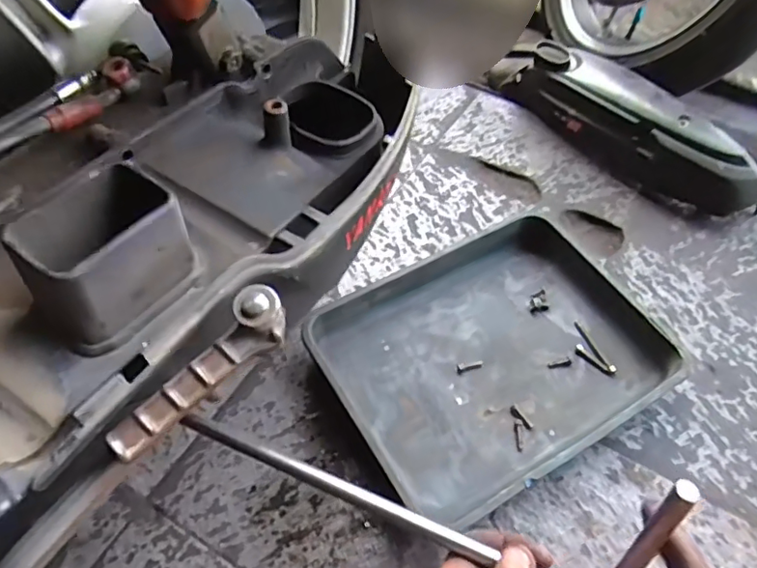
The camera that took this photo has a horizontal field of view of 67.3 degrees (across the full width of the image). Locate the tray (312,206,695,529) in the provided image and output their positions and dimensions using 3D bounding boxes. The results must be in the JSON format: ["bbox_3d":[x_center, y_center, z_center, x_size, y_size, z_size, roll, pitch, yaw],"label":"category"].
[{"bbox_3d":[0.129,0.077,0.642,0.354,0.053,0.274,-26,59,-19],"label":"tray"}]

